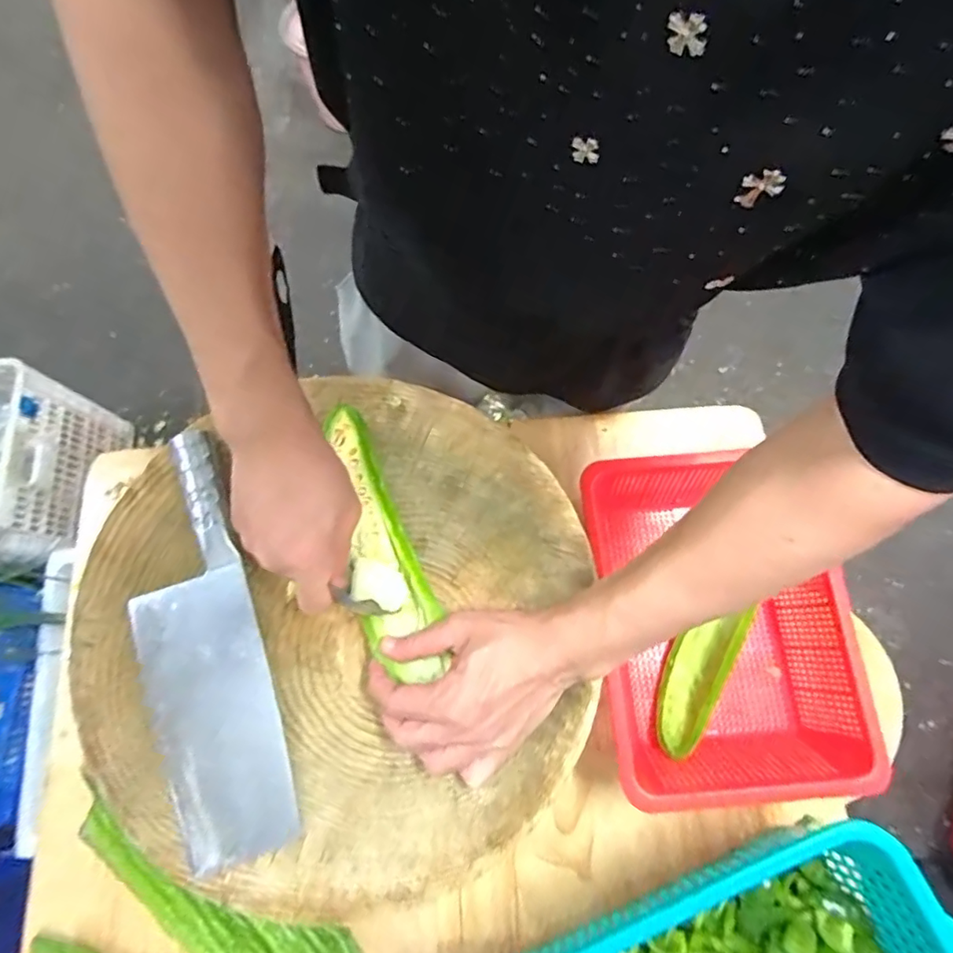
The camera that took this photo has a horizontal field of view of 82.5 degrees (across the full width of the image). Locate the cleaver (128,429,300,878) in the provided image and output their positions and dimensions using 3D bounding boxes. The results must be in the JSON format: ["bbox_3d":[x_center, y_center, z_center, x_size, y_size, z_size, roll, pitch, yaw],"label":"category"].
[{"bbox_3d":[-0.215,0.128,0.422,0.086,0.038,0.309,-18,76,-3],"label":"cleaver"}]

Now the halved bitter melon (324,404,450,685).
[{"bbox_3d":[-0.075,0.049,0.419,0.056,0.026,0.215,-16,81,-2],"label":"halved bitter melon"}]

